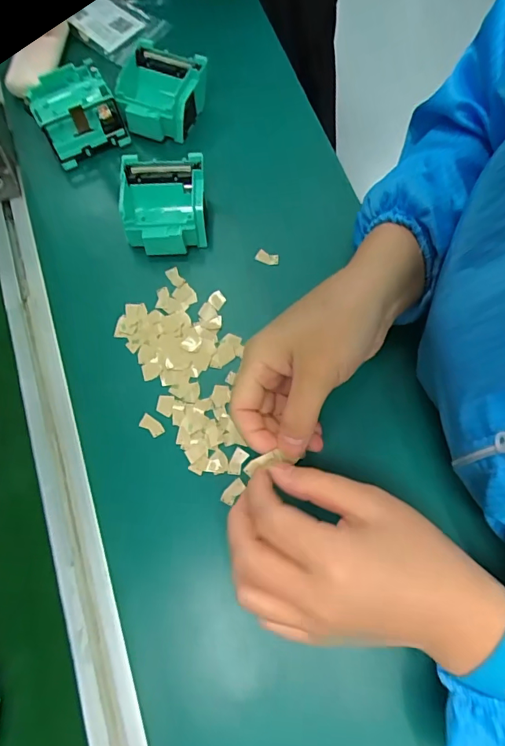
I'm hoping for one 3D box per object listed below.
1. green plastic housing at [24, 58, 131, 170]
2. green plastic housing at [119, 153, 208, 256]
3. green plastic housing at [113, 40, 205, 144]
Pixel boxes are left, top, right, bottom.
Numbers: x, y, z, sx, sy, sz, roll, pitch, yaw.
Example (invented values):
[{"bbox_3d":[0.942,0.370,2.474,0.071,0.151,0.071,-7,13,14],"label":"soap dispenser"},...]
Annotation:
[{"bbox_3d":[-0.165,-0.245,0.427,0.070,0.048,0.076,-25,74,-6],"label":"green plastic housing"},{"bbox_3d":[-0.076,-0.146,0.400,0.071,0.040,0.075,-4,73,1],"label":"green plastic housing"},{"bbox_3d":[-0.090,-0.265,0.429,0.080,0.042,0.070,16,74,7],"label":"green plastic housing"}]

